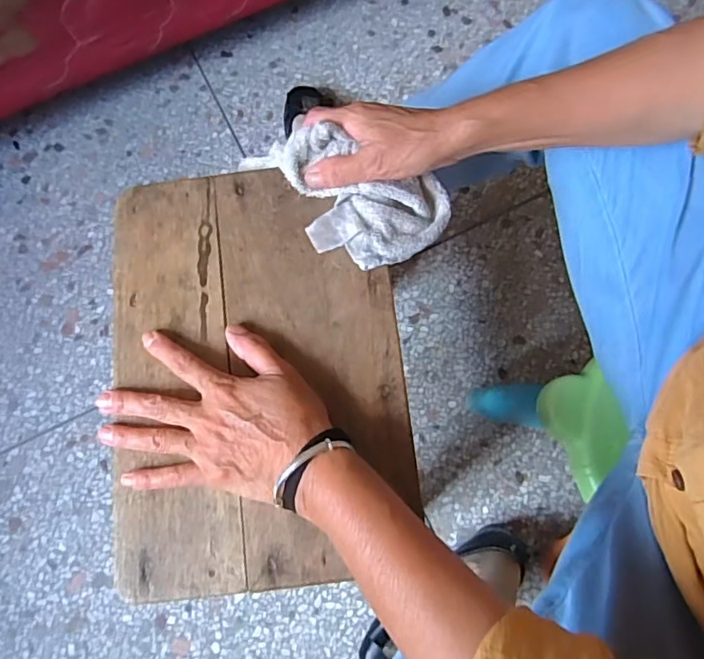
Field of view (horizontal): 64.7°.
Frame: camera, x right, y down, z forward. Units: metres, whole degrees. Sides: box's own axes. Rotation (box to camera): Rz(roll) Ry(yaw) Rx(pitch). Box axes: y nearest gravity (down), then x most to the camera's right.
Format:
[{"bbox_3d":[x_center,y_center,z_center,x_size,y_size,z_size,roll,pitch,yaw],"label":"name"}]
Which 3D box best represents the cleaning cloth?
[{"bbox_3d":[-0.010,-0.102,0.432,0.167,0.042,0.097,11,76,4],"label":"cleaning cloth"}]

